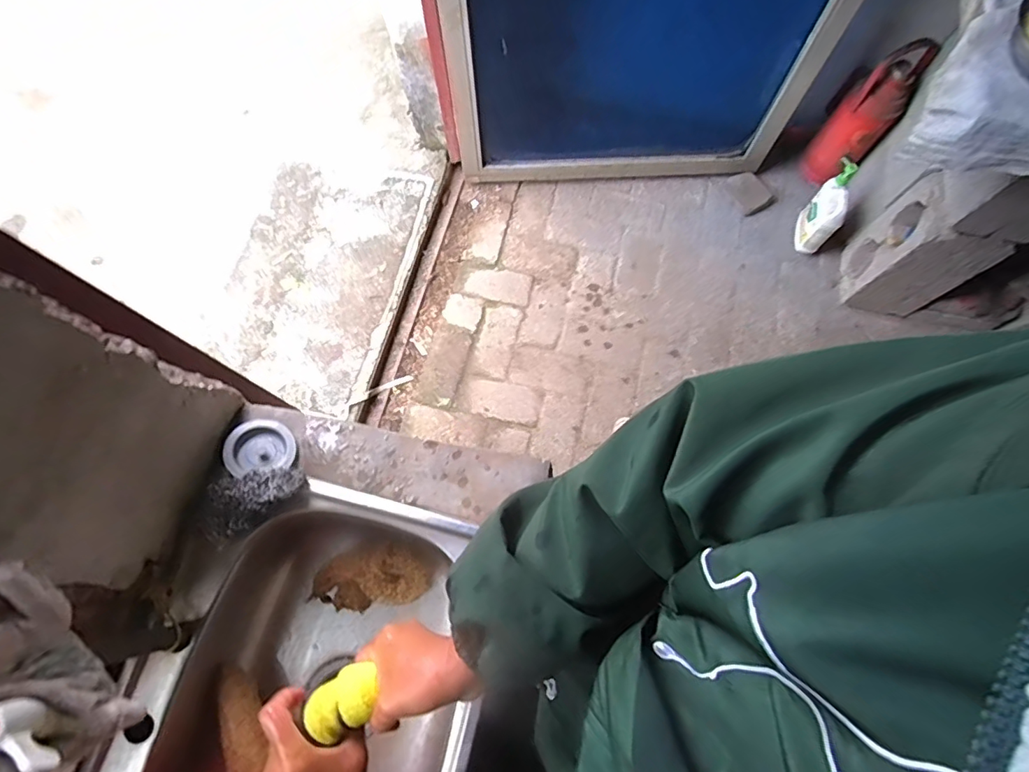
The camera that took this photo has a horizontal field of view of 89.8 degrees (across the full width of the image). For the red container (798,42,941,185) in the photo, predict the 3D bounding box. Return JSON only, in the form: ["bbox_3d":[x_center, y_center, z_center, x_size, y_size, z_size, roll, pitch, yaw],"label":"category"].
[{"bbox_3d":[0.987,-0.752,1.488,0.149,0.360,0.161,38,77,12],"label":"red container"}]

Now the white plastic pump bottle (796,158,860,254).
[{"bbox_3d":[0.892,-0.499,1.485,0.071,0.233,0.168,14,73,5],"label":"white plastic pump bottle"}]

